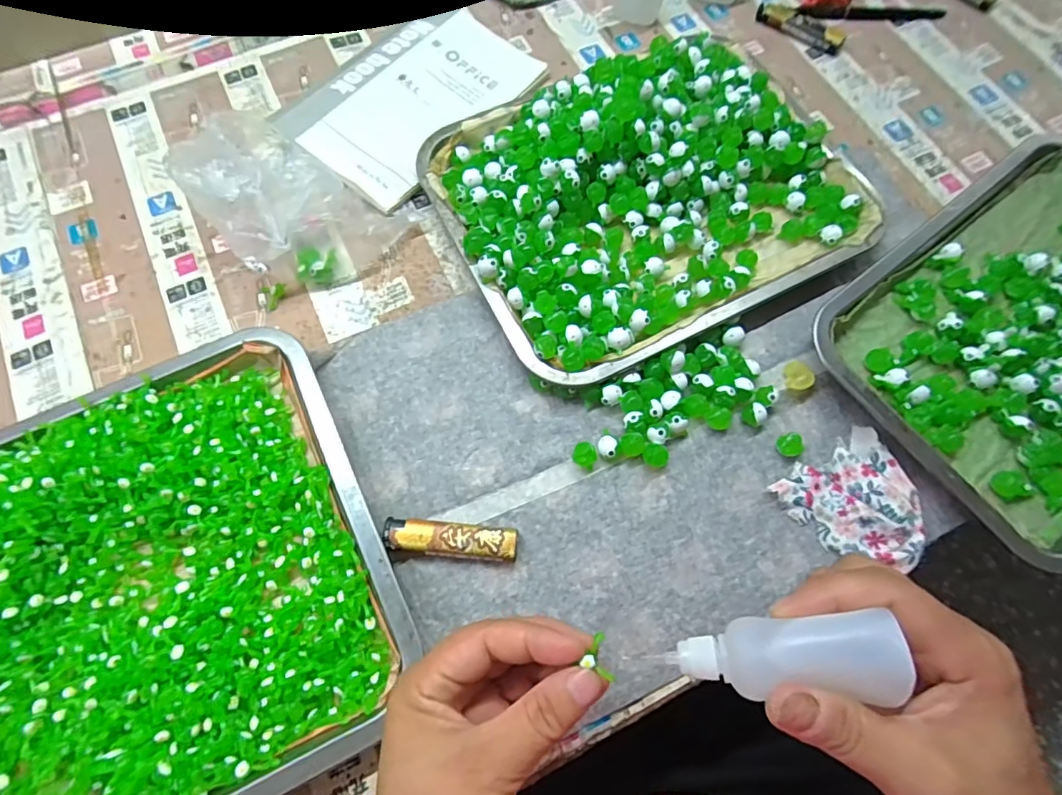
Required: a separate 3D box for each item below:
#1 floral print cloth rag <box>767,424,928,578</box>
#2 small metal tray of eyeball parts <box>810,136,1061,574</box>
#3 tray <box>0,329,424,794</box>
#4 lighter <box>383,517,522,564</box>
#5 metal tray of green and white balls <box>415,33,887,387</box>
[{"bbox_3d":[0.205,0.068,0.332,0.076,0.017,0.078,-28,74,-9],"label":"floral print cloth rag"},{"bbox_3d":[0.343,-0.048,0.357,0.276,0.031,0.197,-36,75,-12],"label":"small metal tray of eyeball parts"},{"bbox_3d":[-0.241,0.120,0.298,0.305,0.035,0.253,-26,73,-9],"label":"tray"},{"bbox_3d":[-0.048,0.087,0.323,0.079,0.015,0.020,5,71,1],"label":"lighter"},{"bbox_3d":[0.085,-0.155,0.392,0.288,0.044,0.231,-26,73,-9],"label":"metal tray of green and white balls"}]

